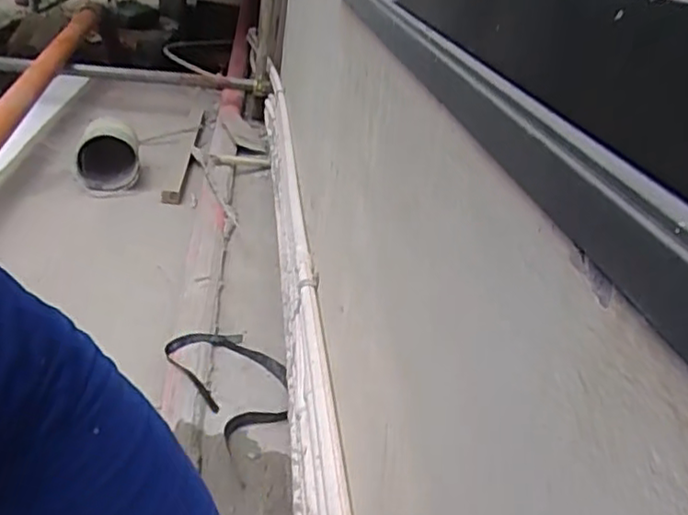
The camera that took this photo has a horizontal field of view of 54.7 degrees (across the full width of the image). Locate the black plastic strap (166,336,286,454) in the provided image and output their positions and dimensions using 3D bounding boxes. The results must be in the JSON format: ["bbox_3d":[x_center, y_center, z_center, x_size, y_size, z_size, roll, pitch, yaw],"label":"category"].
[{"bbox_3d":[-0.201,0.220,1.239,0.195,0.043,0.272,-9,31,-32],"label":"black plastic strap"}]

